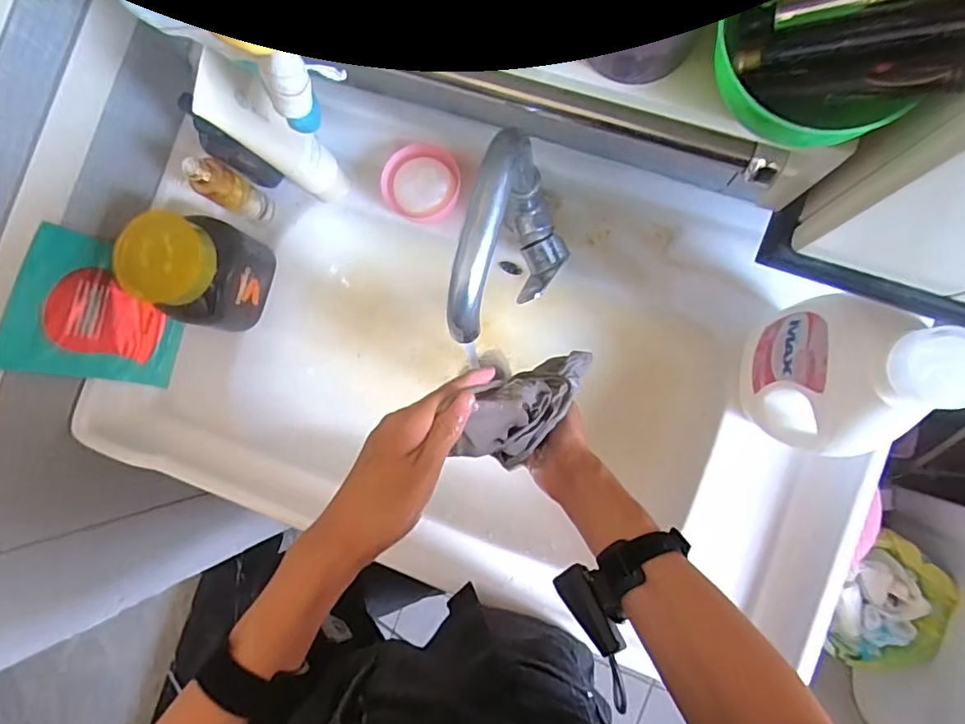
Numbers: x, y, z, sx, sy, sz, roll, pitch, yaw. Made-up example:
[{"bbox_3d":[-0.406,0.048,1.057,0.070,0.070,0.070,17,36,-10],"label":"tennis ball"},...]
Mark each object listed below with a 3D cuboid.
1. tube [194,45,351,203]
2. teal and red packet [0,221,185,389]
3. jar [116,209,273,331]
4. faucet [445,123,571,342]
[{"bbox_3d":[-0.203,-0.218,0.545,0.040,0.220,0.063,13,89,17],"label":"tube"},{"bbox_3d":[-0.413,-0.050,0.607,0.025,0.166,0.148,19,88,30],"label":"teal and red packet"},{"bbox_3d":[-0.302,-0.098,0.597,0.090,0.125,0.107,21,90,8],"label":"jar"},{"bbox_3d":[0.027,-0.088,0.475,0.068,0.209,0.160,18,90,8],"label":"faucet"}]

